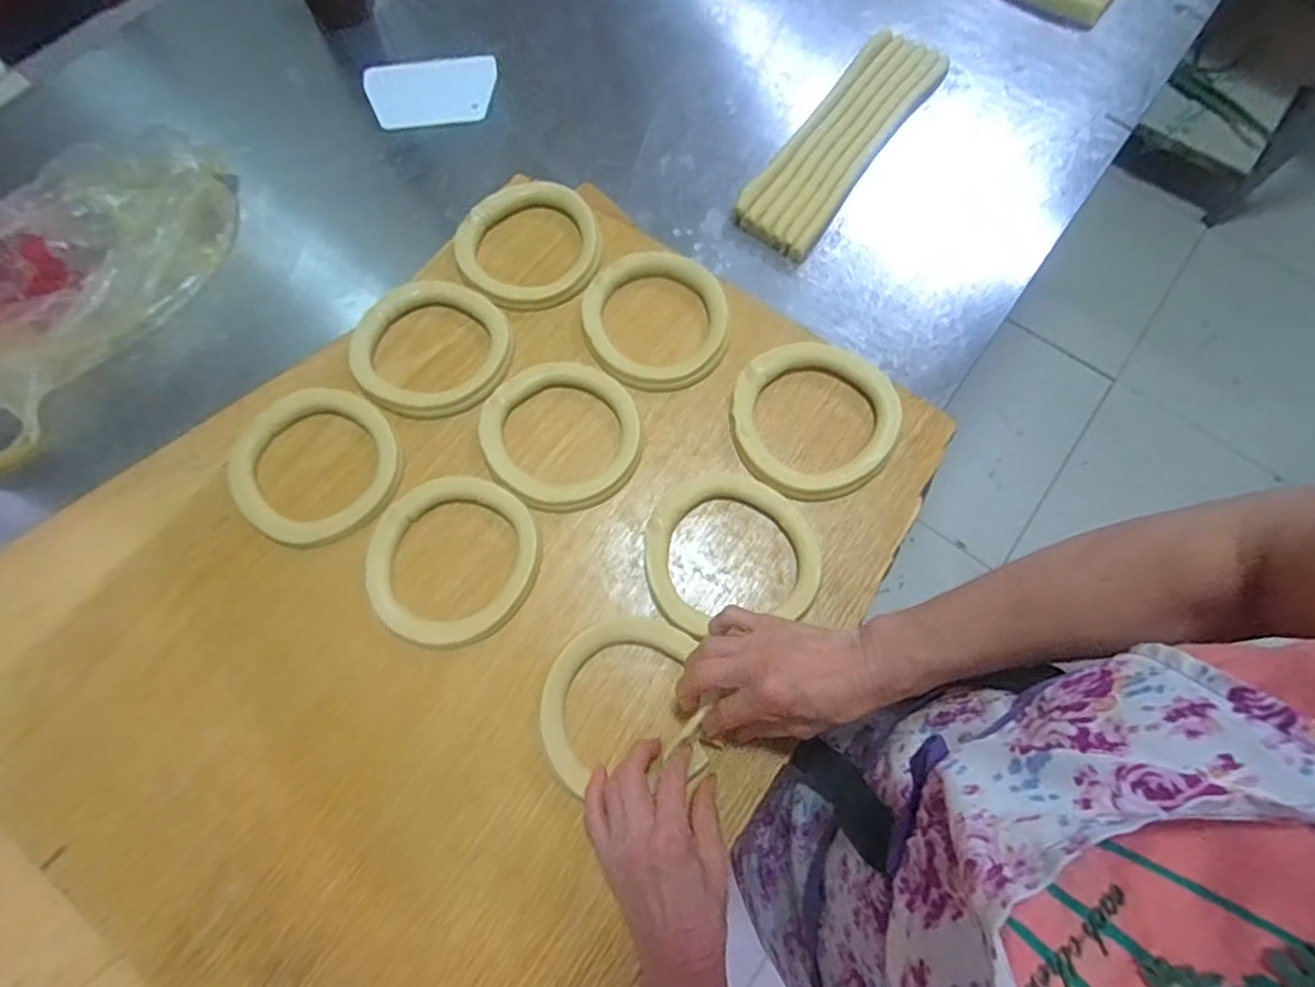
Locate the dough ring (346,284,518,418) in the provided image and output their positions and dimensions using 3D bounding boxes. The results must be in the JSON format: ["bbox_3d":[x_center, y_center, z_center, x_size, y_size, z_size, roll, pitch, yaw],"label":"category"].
[{"bbox_3d":[-0.217,-0.142,0.593,0.146,0.019,0.138,0,70,0],"label":"dough ring"}]

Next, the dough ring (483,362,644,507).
[{"bbox_3d":[-0.087,-0.054,0.560,0.137,0.015,0.138,0,70,0],"label":"dough ring"}]

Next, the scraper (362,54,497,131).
[{"bbox_3d":[-0.263,-0.465,0.716,0.148,0.004,0.098,-7,74,-2],"label":"scraper"}]

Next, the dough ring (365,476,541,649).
[{"bbox_3d":[-0.173,0.054,0.526,0.142,0.010,0.141,0,70,0],"label":"dough ring"}]

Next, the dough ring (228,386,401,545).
[{"bbox_3d":[-0.306,-0.026,0.555,0.137,0.014,0.149,0,70,0],"label":"dough ring"}]

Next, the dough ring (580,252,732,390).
[{"bbox_3d":[-0.001,-0.168,0.594,0.139,0.016,0.140,0,70,0],"label":"dough ring"}]

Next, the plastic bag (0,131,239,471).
[{"bbox_3d":[-0.584,-0.198,0.592,0.200,0.065,0.371,23,72,8],"label":"plastic bag"}]

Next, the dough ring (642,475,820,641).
[{"bbox_3d":[0.060,0.046,0.527,0.142,0.011,0.132,0,70,0],"label":"dough ring"}]

